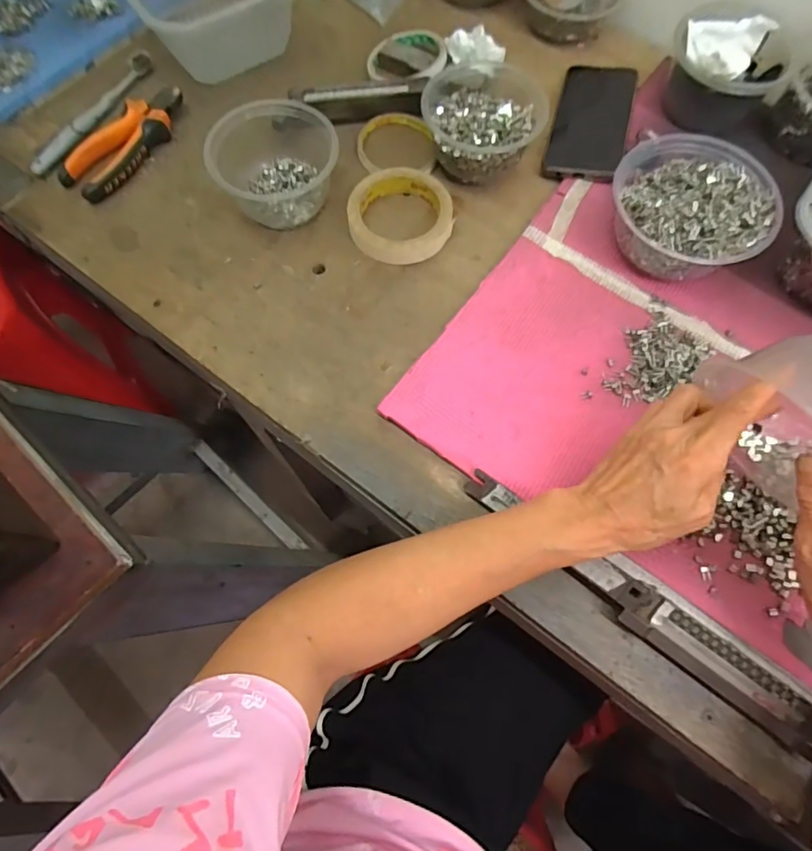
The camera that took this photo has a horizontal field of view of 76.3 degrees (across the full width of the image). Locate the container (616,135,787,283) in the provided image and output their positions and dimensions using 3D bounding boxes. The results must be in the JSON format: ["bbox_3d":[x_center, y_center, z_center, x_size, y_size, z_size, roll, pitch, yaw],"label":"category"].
[{"bbox_3d":[0.248,-0.192,0.462,0.129,0.057,0.131,0,70,-1],"label":"container"}]

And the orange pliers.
[{"bbox_3d":[-0.280,-0.289,0.521,0.048,0.029,0.150,30,75,10],"label":"orange pliers"}]

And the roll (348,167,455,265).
[{"bbox_3d":[-0.004,-0.202,0.494,0.097,0.020,0.096,0,72,1],"label":"roll"}]

